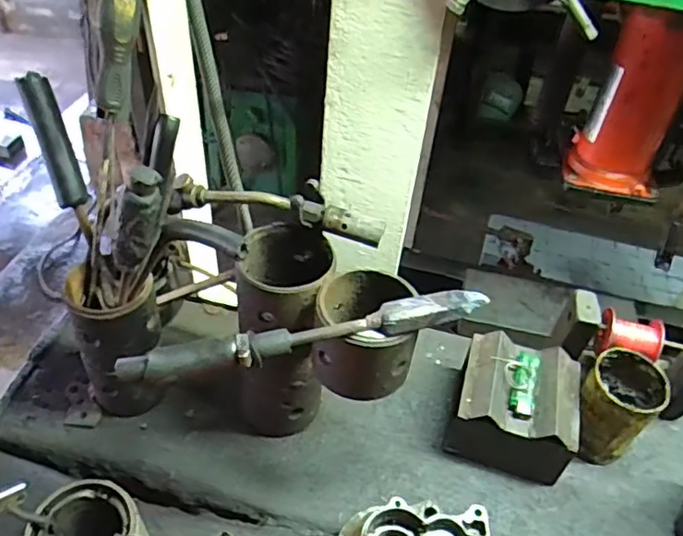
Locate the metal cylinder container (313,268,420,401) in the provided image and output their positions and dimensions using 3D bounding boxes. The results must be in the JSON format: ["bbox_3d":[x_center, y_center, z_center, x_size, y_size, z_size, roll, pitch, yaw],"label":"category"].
[{"bbox_3d":[0.020,0.055,0.514,0.089,0.080,0.092,1,43,-5],"label":"metal cylinder container"}]

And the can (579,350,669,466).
[{"bbox_3d":[0.291,0.147,0.635,0.072,0.103,0.088,34,50,27],"label":"can"}]

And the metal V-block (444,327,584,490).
[{"bbox_3d":[0.187,0.152,0.643,0.124,0.093,0.122,15,44,10],"label":"metal V-block"}]

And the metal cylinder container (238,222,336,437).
[{"bbox_3d":[-0.057,0.072,0.601,0.079,0.238,0.087,11,43,5],"label":"metal cylinder container"}]

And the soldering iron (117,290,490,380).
[{"bbox_3d":[-0.023,0.049,0.449,0.278,0.027,0.025,-6,44,-12],"label":"soldering iron"}]

